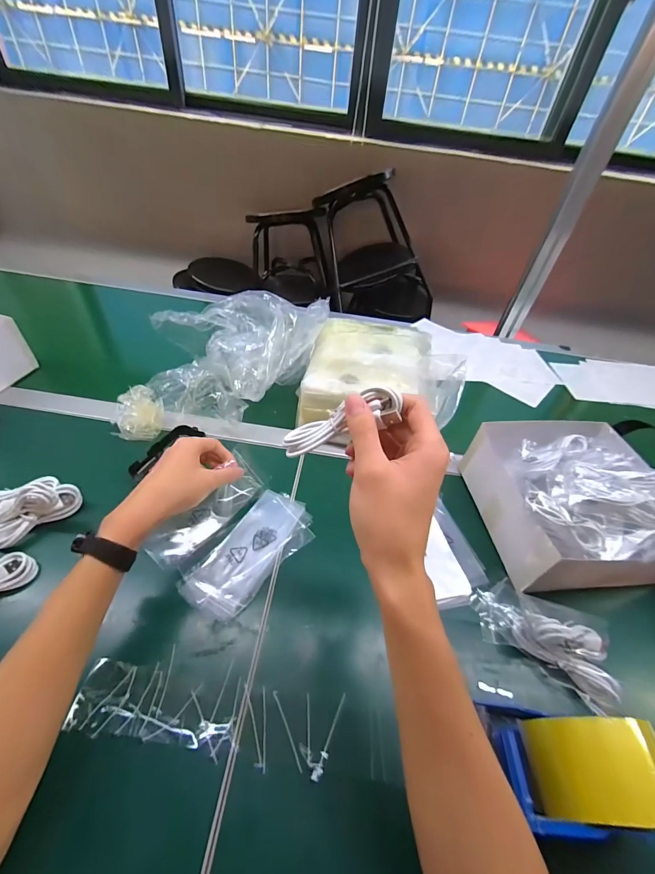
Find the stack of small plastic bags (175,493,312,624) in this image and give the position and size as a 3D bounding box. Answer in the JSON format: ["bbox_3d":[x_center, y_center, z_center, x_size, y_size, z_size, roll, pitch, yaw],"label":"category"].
[{"bbox_3d":[-0.090,0.138,0.428,0.087,0.007,0.169,29,49,20],"label":"stack of small plastic bags"}]

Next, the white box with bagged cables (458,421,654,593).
[{"bbox_3d":[0.315,0.076,0.458,0.209,0.117,0.209,-3,46,-11],"label":"white box with bagged cables"}]

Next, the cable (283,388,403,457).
[{"bbox_3d":[0.009,-0.011,0.264,0.094,0.020,0.022,-22,43,17],"label":"cable"}]

